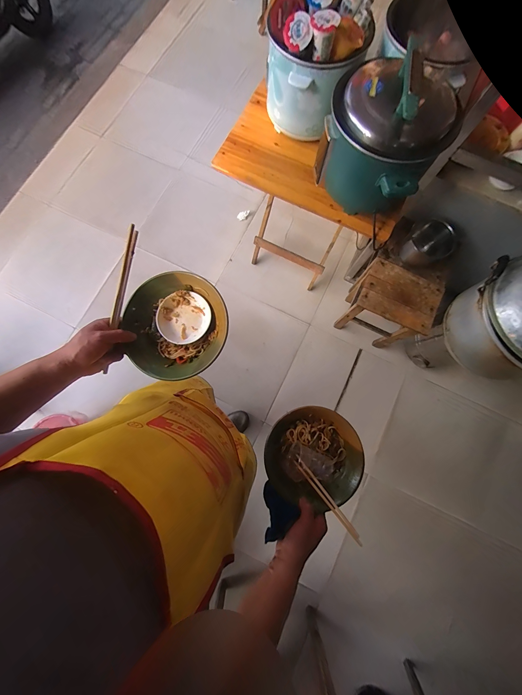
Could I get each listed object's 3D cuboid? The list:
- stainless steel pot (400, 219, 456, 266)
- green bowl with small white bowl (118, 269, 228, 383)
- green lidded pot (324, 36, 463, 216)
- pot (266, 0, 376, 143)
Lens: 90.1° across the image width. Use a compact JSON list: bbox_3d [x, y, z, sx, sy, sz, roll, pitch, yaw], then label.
[{"bbox_3d":[0.687,-0.416,1.065,0.158,0.115,0.148,0,79,-1],"label":"stainless steel pot"},{"bbox_3d":[-0.156,-0.037,0.473,0.187,0.053,0.189,0,79,-1],"label":"green bowl with small white bowl"},{"bbox_3d":[0.337,-0.588,0.741,0.317,0.297,0.264,43,82,7],"label":"green lidded pot"},{"bbox_3d":[0.162,-0.851,0.793,0.258,0.283,0.249,0,79,-1],"label":"pot"}]

